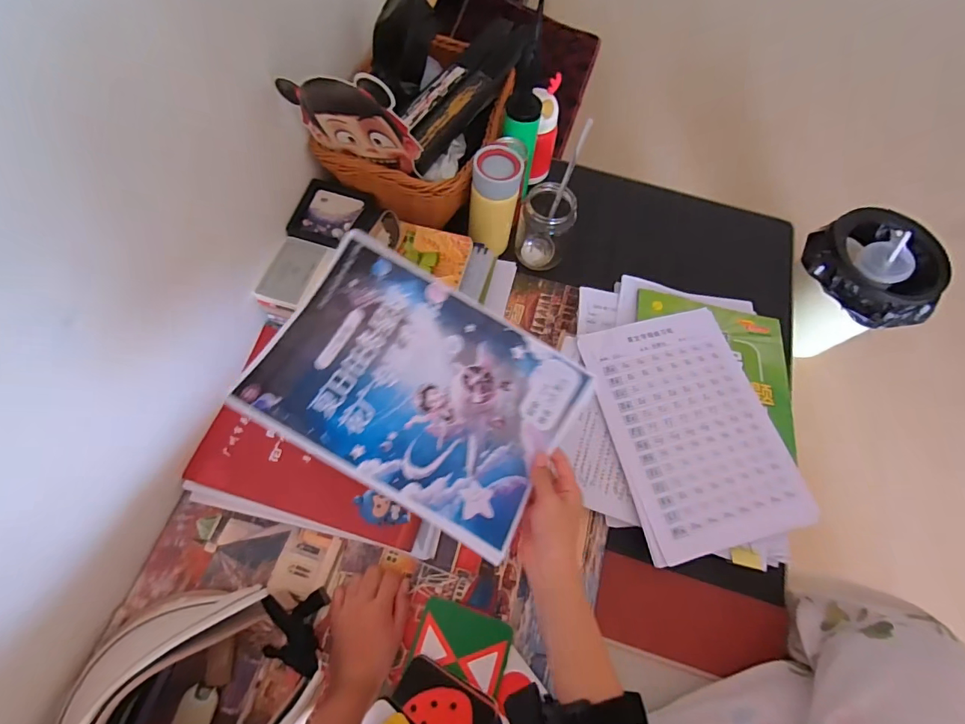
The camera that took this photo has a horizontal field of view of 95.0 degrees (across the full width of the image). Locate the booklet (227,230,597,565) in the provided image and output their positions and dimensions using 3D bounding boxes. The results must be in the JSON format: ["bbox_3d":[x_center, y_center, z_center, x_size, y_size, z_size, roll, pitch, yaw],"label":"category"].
[{"bbox_3d":[-0.065,0.023,0.433,0.291,0.048,0.205,29,74,5],"label":"booklet"}]

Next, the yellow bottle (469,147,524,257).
[{"bbox_3d":[0.015,-0.220,0.615,0.066,0.136,0.075,8,67,0],"label":"yellow bottle"}]

